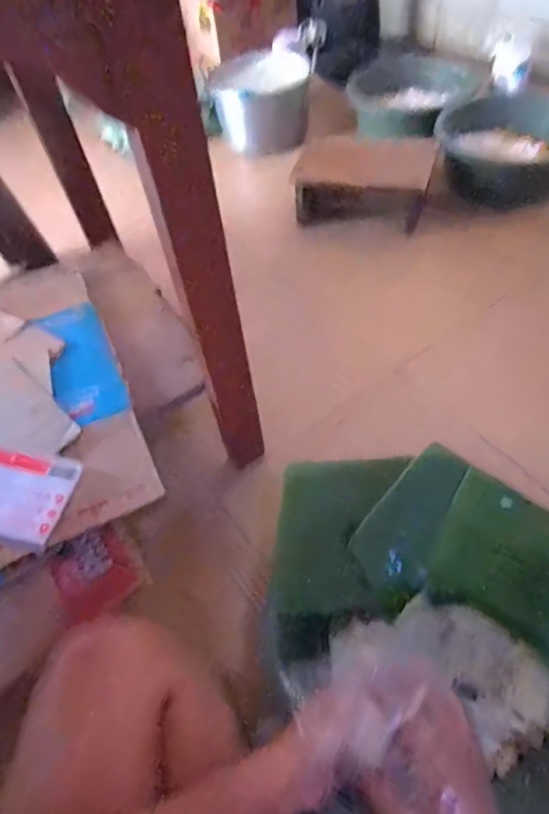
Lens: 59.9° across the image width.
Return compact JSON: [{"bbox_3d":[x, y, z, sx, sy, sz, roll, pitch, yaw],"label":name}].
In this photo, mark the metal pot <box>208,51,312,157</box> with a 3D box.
[{"bbox_3d":[-0.035,-0.936,1.478,0.291,0.194,0.240,3,53,8],"label":"metal pot"}]

